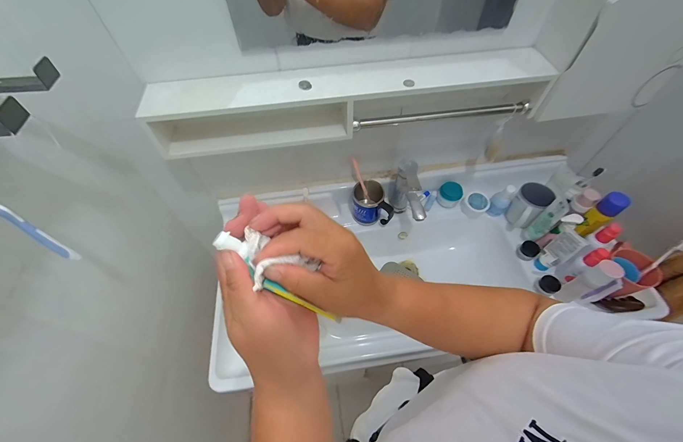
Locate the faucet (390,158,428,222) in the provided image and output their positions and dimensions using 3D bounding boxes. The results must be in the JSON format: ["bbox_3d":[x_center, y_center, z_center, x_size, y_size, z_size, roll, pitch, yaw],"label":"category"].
[{"bbox_3d":[0.171,-0.058,0.739,0.046,0.180,0.152,-11,56,-6],"label":"faucet"}]

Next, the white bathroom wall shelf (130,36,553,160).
[{"bbox_3d":[0.023,-0.236,0.565,0.739,0.142,0.136,-10,56,-5],"label":"white bathroom wall shelf"}]

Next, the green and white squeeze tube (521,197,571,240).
[{"bbox_3d":[0.504,0.000,0.701,0.034,0.157,0.049,1,55,-1],"label":"green and white squeeze tube"}]

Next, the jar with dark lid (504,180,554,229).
[{"bbox_3d":[0.494,-0.042,0.763,0.073,0.104,0.073,-1,55,1],"label":"jar with dark lid"}]

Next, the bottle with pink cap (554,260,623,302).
[{"bbox_3d":[0.516,0.135,0.609,0.041,0.156,0.039,-22,58,-13],"label":"bottle with pink cap"}]

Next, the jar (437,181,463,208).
[{"bbox_3d":[0.312,-0.076,0.830,0.064,0.054,0.060,-1,55,1],"label":"jar"}]

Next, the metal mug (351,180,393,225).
[{"bbox_3d":[0.084,-0.040,0.801,0.114,0.126,0.072,7,56,7],"label":"metal mug"}]

